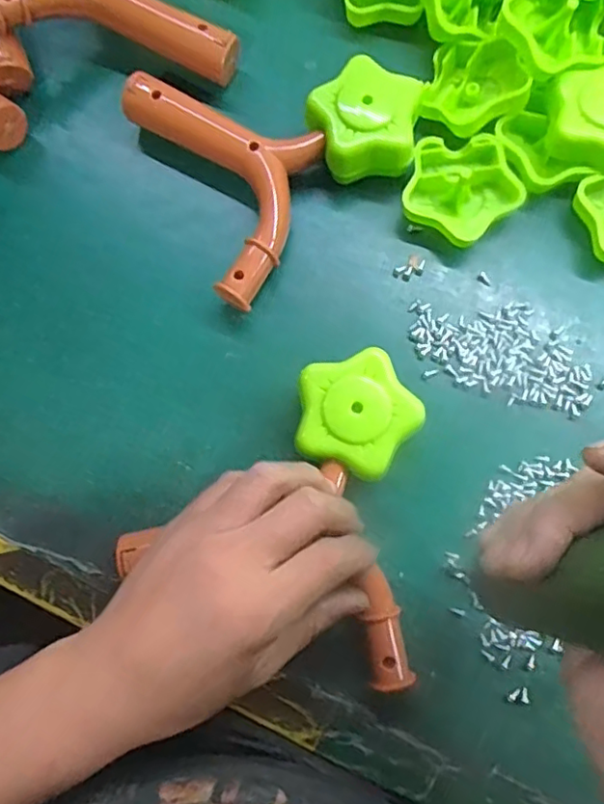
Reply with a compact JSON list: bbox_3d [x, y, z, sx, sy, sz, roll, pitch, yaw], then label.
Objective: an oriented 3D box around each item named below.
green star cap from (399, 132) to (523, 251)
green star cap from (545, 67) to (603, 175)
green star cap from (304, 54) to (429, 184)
[{"bbox_3d":[0.092,-0.127,0.356,0.065,0.019,0.062,-40,79,-8],"label":"green star cap"},{"bbox_3d":[0.176,-0.166,0.349,0.061,0.019,0.057,25,78,7],"label":"green star cap"},{"bbox_3d":[0.037,-0.162,0.350,0.063,0.032,0.060,30,79,8],"label":"green star cap"}]

